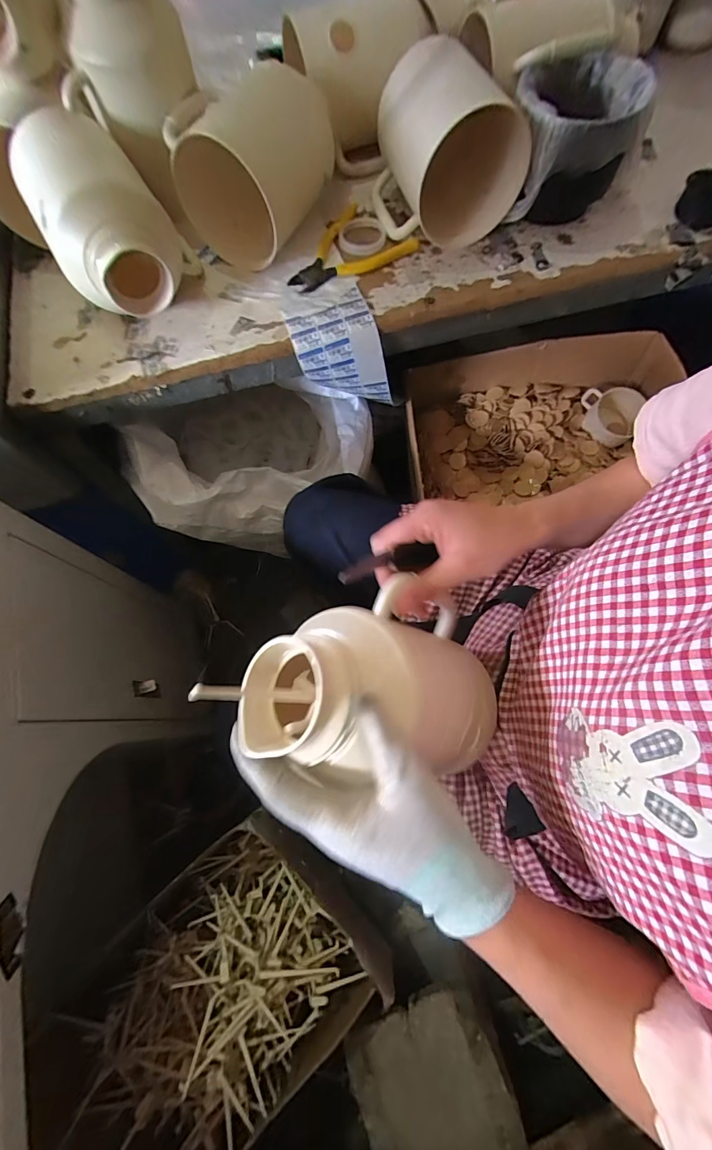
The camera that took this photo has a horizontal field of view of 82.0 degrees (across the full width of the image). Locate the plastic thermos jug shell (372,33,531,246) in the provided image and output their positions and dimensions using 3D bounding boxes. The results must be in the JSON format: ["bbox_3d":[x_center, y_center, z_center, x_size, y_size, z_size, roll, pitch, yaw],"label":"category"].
[{"bbox_3d":[0.105,-0.530,0.511,0.148,0.123,0.167,-22,72,-5],"label":"plastic thermos jug shell"}]

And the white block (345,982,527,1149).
[{"bbox_3d":[0.101,0.674,0.527,0.188,0.045,0.186,-18,72,-4],"label":"white block"}]

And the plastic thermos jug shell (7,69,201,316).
[{"bbox_3d":[-0.296,-0.422,0.487,0.150,0.136,0.251,-27,73,-7],"label":"plastic thermos jug shell"}]

